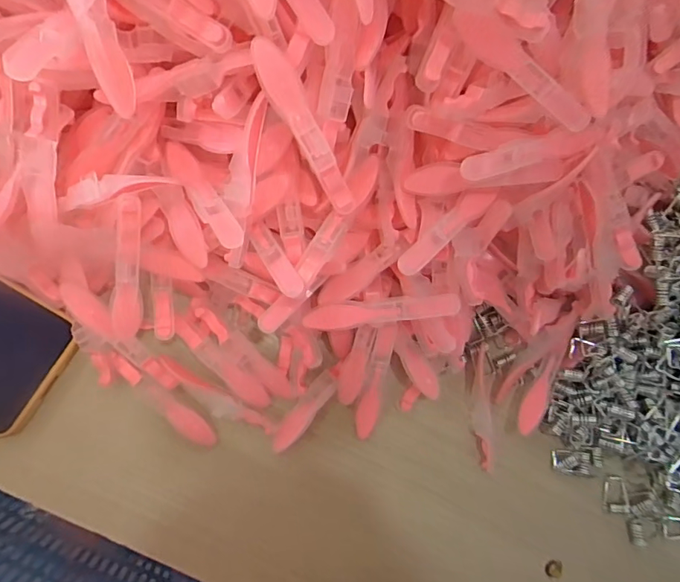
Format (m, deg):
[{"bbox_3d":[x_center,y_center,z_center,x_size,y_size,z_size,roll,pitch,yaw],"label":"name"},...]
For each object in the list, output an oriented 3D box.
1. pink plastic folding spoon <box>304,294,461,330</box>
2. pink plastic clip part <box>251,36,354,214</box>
[{"bbox_3d":[0.021,0.011,0.244,0.078,0.005,0.013,-7,88,10],"label":"pink plastic folding spoon"},{"bbox_3d":[-0.014,-0.068,0.206,0.014,0.005,0.078,-35,116,-9],"label":"pink plastic clip part"}]

